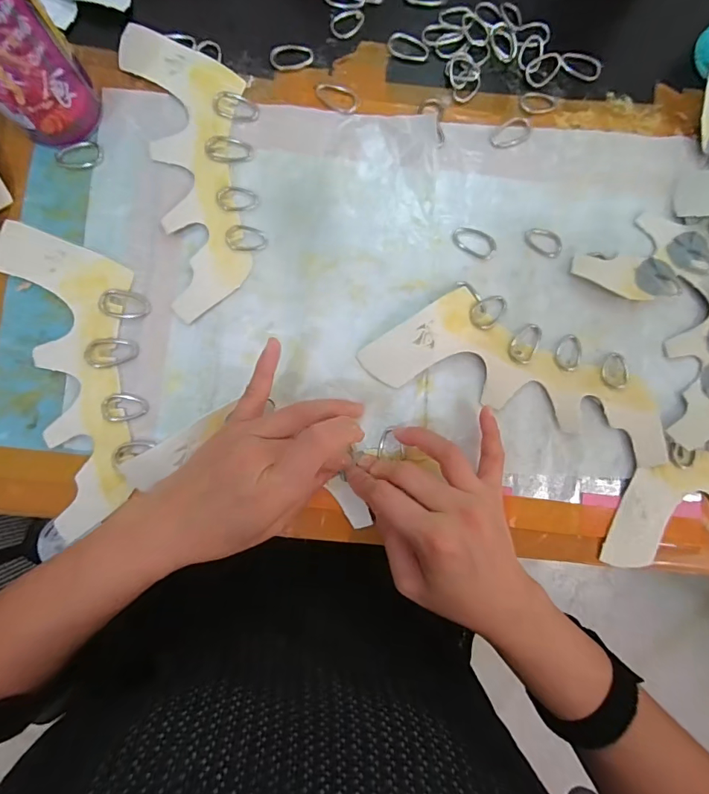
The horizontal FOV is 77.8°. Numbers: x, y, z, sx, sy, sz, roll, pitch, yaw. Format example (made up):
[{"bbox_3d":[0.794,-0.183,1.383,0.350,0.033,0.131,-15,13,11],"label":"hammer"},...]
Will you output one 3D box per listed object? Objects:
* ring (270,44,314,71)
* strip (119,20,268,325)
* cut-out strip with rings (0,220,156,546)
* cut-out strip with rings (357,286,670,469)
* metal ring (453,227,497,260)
[{"bbox_3d":[-0.049,-0.264,0.341,0.033,0.008,0.015,2,85,-3],"label":"ring"},{"bbox_3d":[-0.112,-0.175,0.330,0.083,0.006,0.220,-14,86,-4],"label":"strip"},{"bbox_3d":[-0.189,-0.023,0.312,0.085,0.010,0.214,-16,86,-4],"label":"cut-out strip with rings"},{"bbox_3d":[0.126,-0.018,0.322,0.224,0.012,0.083,22,84,-1],"label":"cut-out strip with rings"},{"bbox_3d":[0.092,-0.118,0.334,0.035,0.004,0.019,24,84,-1],"label":"metal ring"}]

